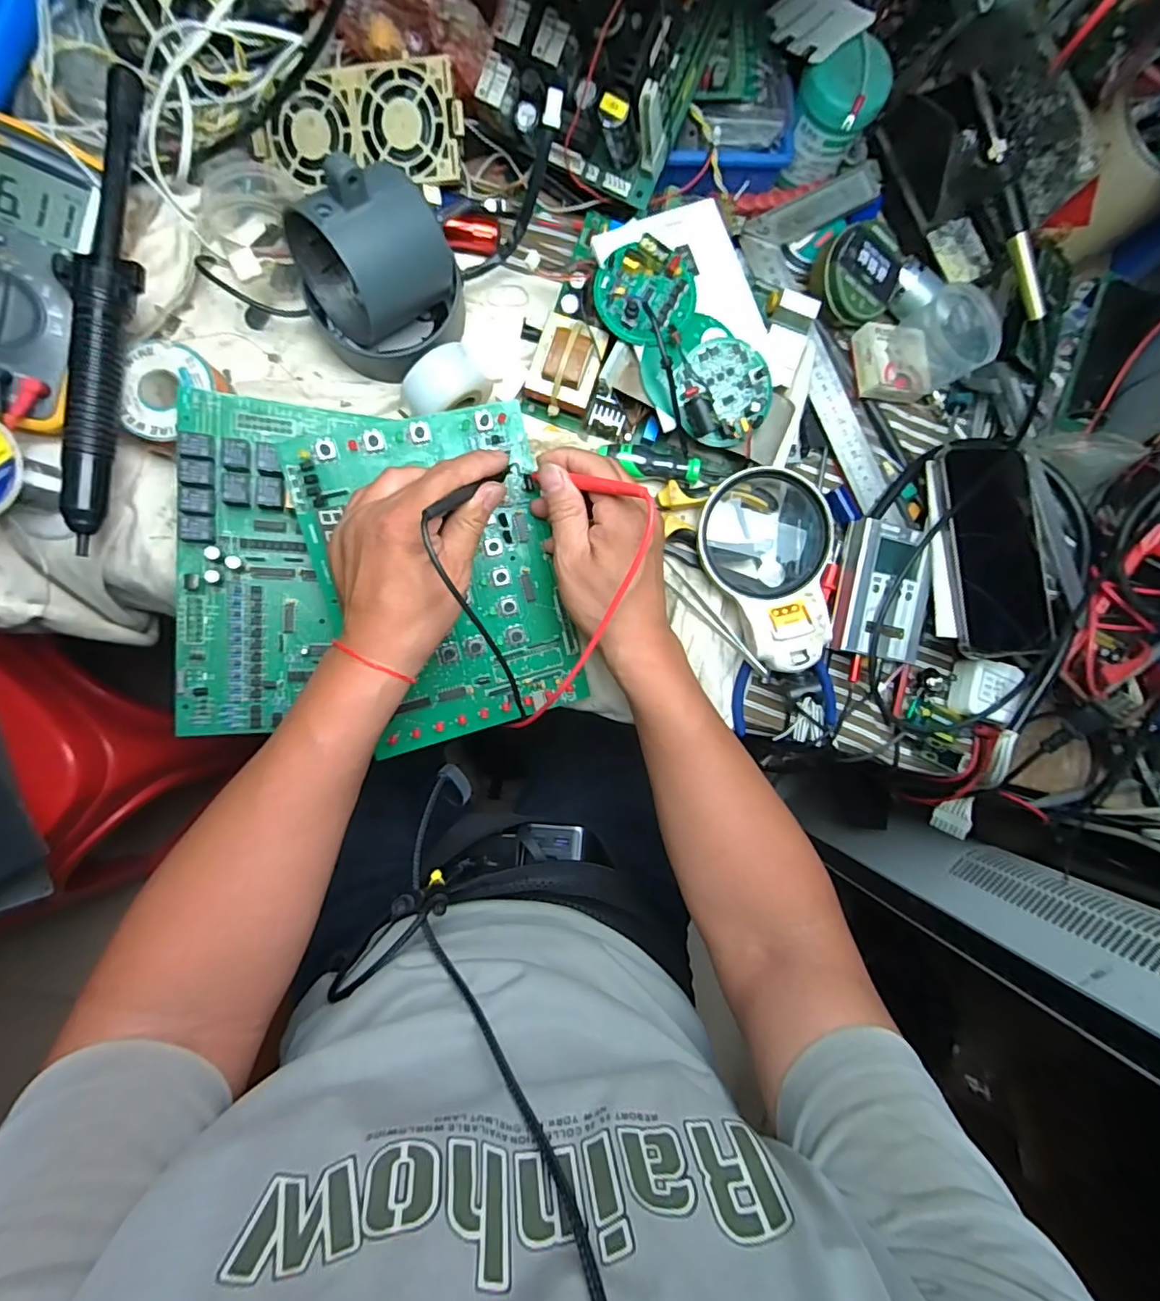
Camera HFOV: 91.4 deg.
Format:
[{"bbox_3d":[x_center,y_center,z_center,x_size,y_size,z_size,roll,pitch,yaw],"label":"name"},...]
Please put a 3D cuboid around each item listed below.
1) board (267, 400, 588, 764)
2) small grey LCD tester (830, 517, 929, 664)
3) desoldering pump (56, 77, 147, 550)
[{"bbox_3d":[-0.091,-0.047,0.392,0.157,0.007,0.214,-16,101,-12],"label":"board"},{"bbox_3d":[0.241,-0.047,0.453,0.065,0.028,0.104,9,88,-7],"label":"small grey LCD tester"},{"bbox_3d":[-0.310,-0.219,0.372,0.041,0.032,0.299,5,89,-7],"label":"desoldering pump"}]

